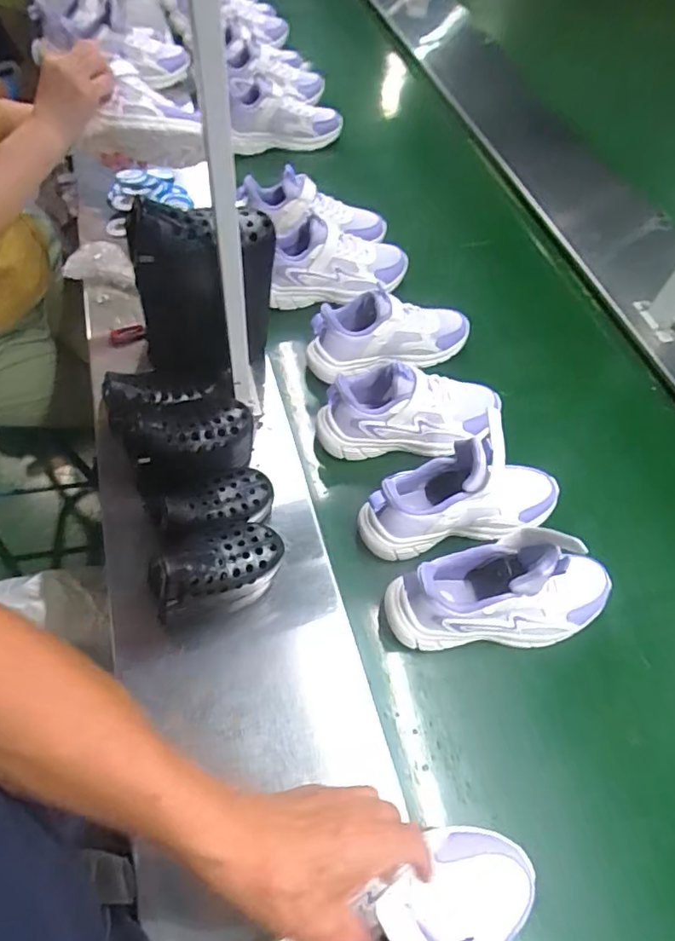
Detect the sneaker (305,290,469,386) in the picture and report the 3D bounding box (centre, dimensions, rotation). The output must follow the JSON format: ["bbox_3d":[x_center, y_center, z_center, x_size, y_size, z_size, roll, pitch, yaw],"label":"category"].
[{"bbox_3d":[0.078,-0.190,0.780,0.236,0.094,0.089,-9,59,-8],"label":"sneaker"}]

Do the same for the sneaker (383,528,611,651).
[{"bbox_3d":[0.176,0.127,0.578,0.239,0.149,0.081,-2,58,-4],"label":"sneaker"}]

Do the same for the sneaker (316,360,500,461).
[{"bbox_3d":[0.092,-0.089,0.716,0.231,0.119,0.083,-5,58,-6],"label":"sneaker"}]

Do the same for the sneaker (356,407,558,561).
[{"bbox_3d":[0.142,0.019,0.637,0.239,0.138,0.111,-19,60,-14],"label":"sneaker"}]

